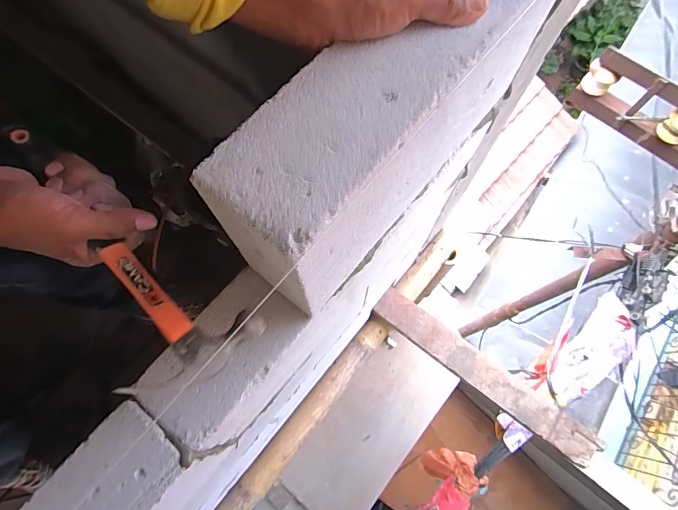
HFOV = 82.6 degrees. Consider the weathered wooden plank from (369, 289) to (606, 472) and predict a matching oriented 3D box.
[{"bbox_3d":[0.396,0.329,1.088,0.675,0.033,0.098,36,76,12],"label":"weathered wooden plank"}]

